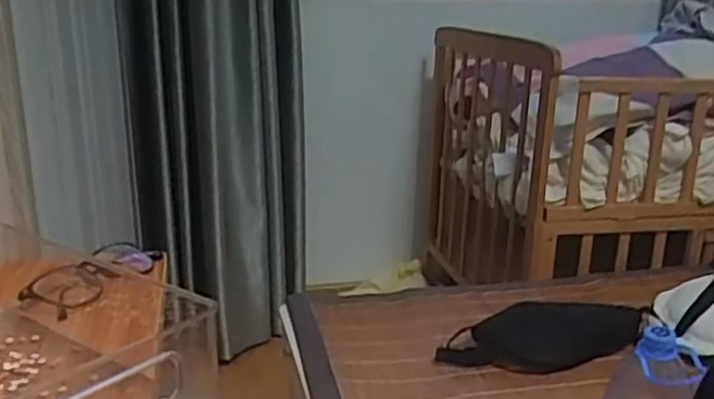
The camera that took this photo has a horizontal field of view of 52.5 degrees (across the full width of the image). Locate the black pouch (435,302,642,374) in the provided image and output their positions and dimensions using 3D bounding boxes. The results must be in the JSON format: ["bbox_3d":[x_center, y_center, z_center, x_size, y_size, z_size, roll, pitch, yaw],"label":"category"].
[{"bbox_3d":[0.301,0.224,1.197,0.345,0.064,0.153,-1,16,-4],"label":"black pouch"}]

